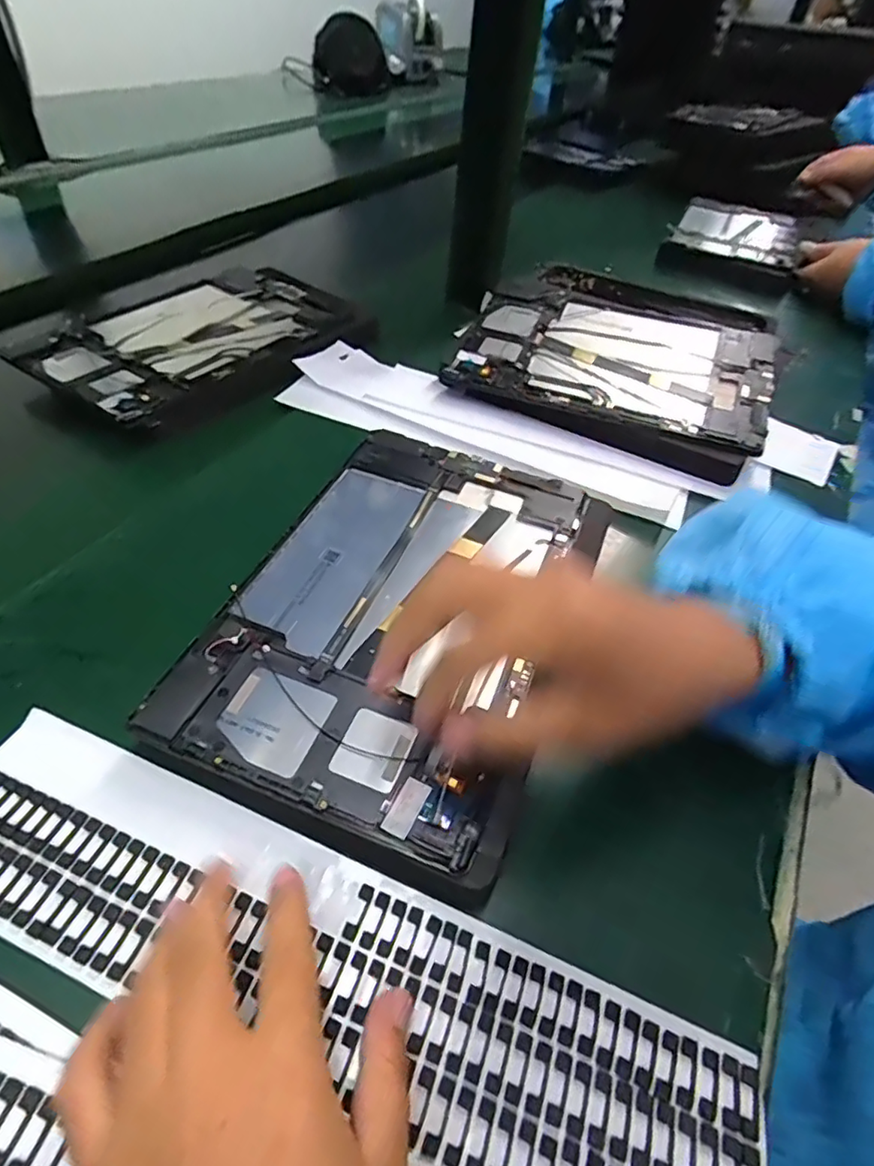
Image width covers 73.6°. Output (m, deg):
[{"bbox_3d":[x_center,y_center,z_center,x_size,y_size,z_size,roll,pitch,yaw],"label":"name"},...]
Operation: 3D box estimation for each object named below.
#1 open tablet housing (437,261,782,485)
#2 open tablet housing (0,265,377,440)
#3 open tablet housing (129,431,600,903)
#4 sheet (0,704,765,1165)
[{"bbox_3d":[0.149,-0.190,0.483,0.238,0.025,0.191,20,59,14],"label":"open tablet housing"},{"bbox_3d":[-0.187,-0.203,0.481,0.169,0.012,0.245,33,53,19],"label":"open tablet housing"},{"bbox_3d":[-0.011,0.006,0.300,0.157,0.016,0.242,19,47,12],"label":"open tablet housing"},{"bbox_3d":[-0.046,0.135,0.212,0.315,0.004,0.071,20,49,11],"label":"sheet"}]

